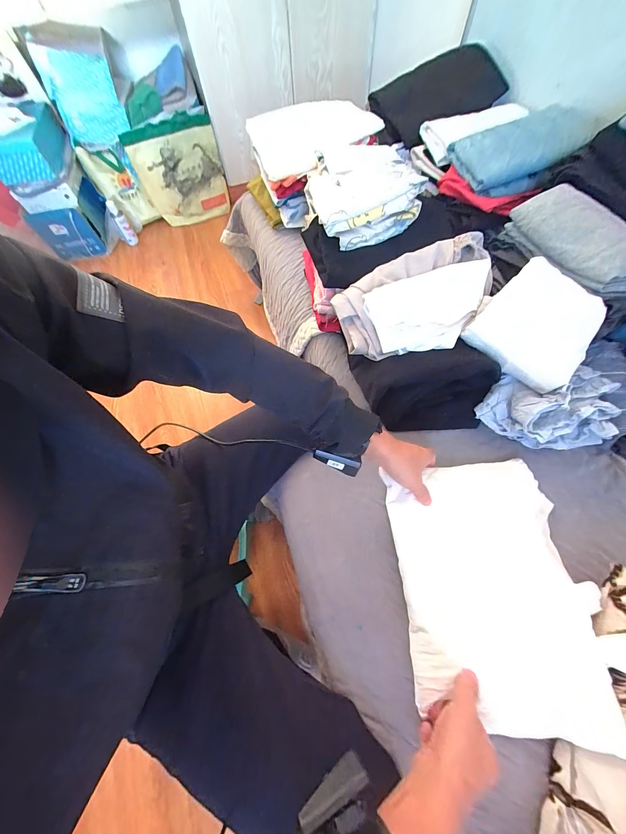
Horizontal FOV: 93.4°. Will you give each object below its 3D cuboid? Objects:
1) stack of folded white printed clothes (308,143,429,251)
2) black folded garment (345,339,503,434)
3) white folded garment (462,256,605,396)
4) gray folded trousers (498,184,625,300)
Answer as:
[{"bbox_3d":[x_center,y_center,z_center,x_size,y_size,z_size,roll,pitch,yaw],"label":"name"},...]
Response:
[{"bbox_3d":[0.098,-0.420,0.560,0.200,0.060,0.173,-20,66,-7],"label":"stack of folded white printed clothes"},{"bbox_3d":[0.188,-0.060,0.513,0.233,0.098,0.152,-1,65,2],"label":"black folded garment"},{"bbox_3d":[0.358,-0.145,0.466,0.162,0.031,0.163,40,97,11],"label":"white folded garment"},{"bbox_3d":[0.451,-0.285,0.493,0.119,0.059,0.249,-29,67,-11],"label":"gray folded trousers"}]

